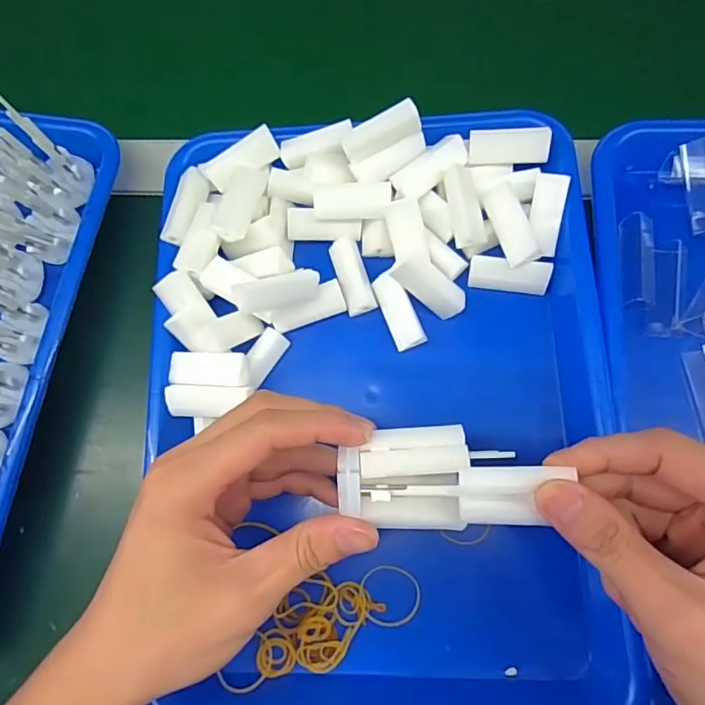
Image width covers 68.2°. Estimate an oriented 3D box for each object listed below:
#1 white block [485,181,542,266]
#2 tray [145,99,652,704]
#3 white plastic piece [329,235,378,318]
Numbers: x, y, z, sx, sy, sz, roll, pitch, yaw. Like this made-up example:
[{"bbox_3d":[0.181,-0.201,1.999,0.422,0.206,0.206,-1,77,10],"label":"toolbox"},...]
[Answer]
[{"bbox_3d":[0.091,-0.072,0.296,0.019,0.009,0.047,-24,77,32],"label":"white block"},{"bbox_3d":[0.013,0.030,0.288,0.241,0.039,0.330,-3,76,4],"label":"tray"},{"bbox_3d":[0.000,-0.046,0.312,0.018,0.009,0.046,-17,76,0],"label":"white plastic piece"}]

